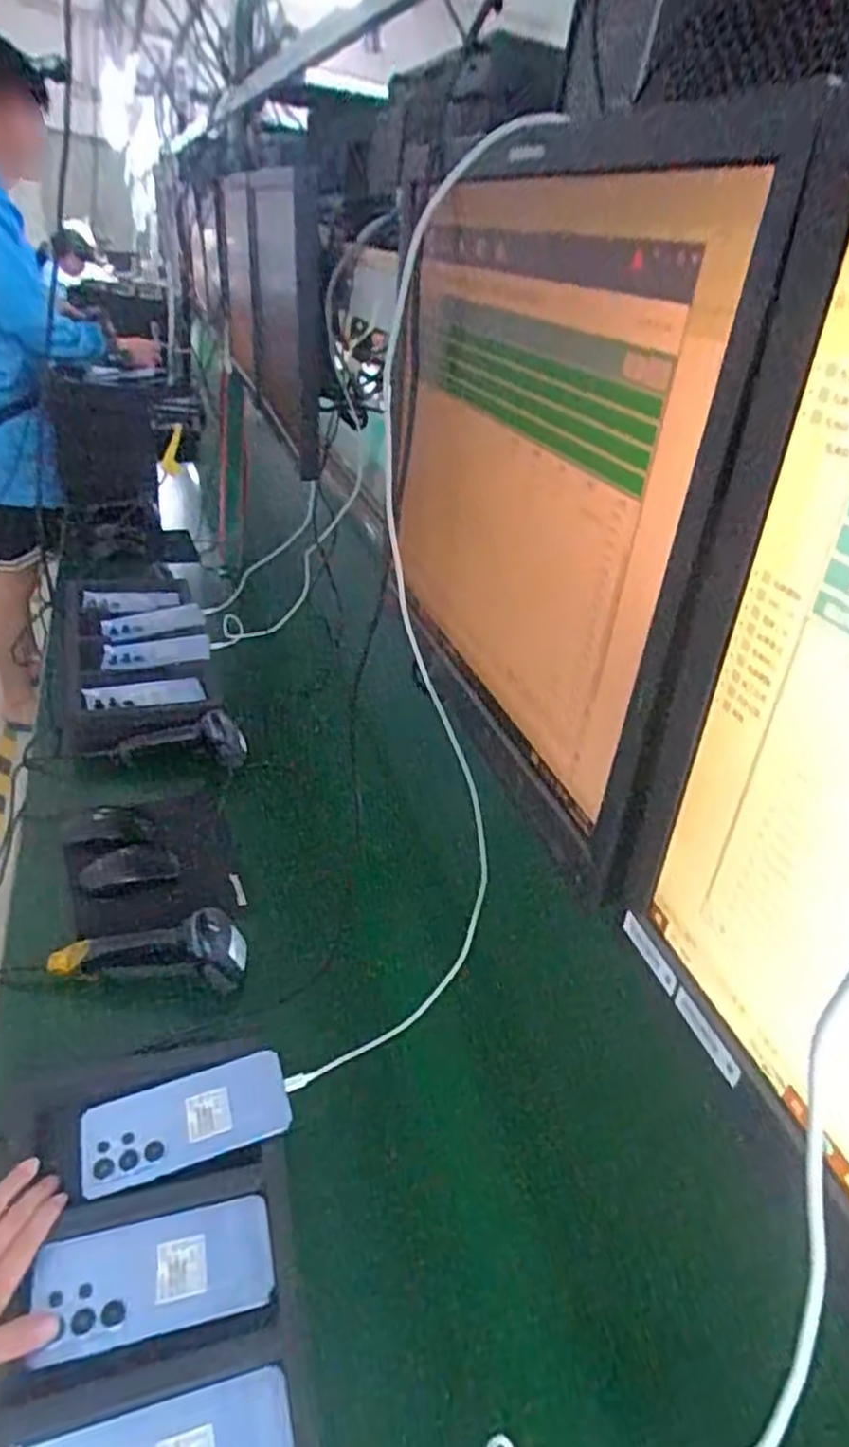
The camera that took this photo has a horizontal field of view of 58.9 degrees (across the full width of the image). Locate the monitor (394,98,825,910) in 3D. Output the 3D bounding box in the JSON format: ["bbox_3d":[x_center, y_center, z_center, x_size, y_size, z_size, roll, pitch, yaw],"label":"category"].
[{"bbox_3d":[0.043,-0.132,0.430,0.039,0.310,0.363,-2,34,-19],"label":"monitor"}]

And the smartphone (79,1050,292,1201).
[{"bbox_3d":[-0.205,0.341,0.647,0.167,0.013,0.075,-5,35,-23],"label":"smartphone"}]

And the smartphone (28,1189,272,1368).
[{"bbox_3d":[-0.199,0.408,0.557,0.165,0.004,0.077,-3,36,-15],"label":"smartphone"}]

